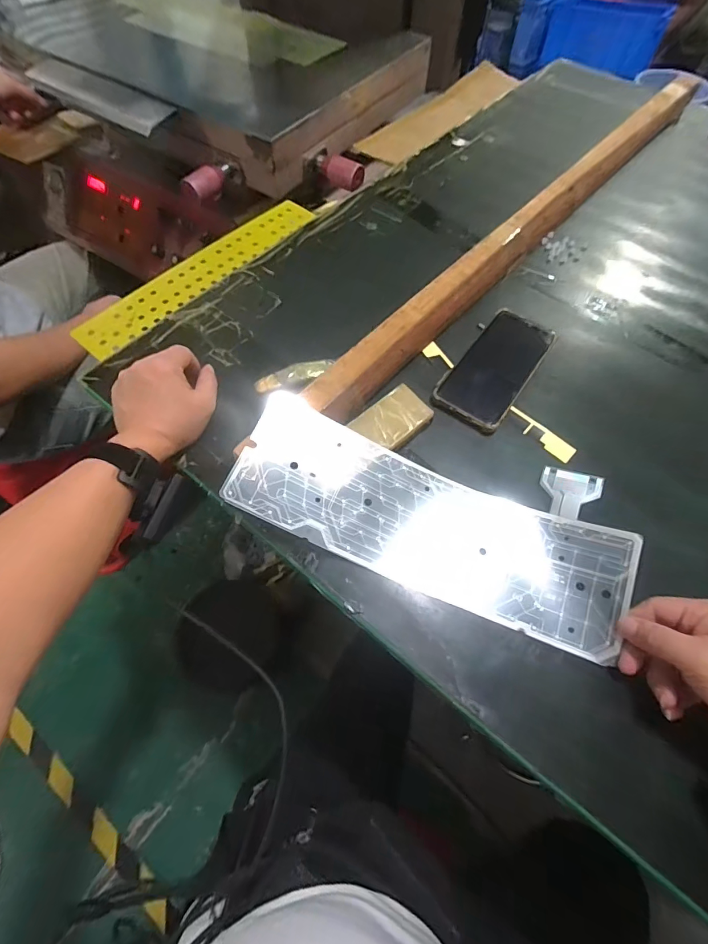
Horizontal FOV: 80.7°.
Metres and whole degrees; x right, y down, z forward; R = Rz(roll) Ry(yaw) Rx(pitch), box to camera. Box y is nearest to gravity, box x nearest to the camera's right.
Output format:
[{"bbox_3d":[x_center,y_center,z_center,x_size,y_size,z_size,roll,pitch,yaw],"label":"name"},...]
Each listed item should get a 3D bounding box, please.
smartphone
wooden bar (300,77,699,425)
[{"bbox_3d":[0.157,-0.116,0.466,0.077,0.017,0.166,32,66,14],"label":"smartphone"},{"bbox_3d":[0.268,-0.363,0.586,0.044,0.038,0.933,38,67,17],"label":"wooden bar"}]

